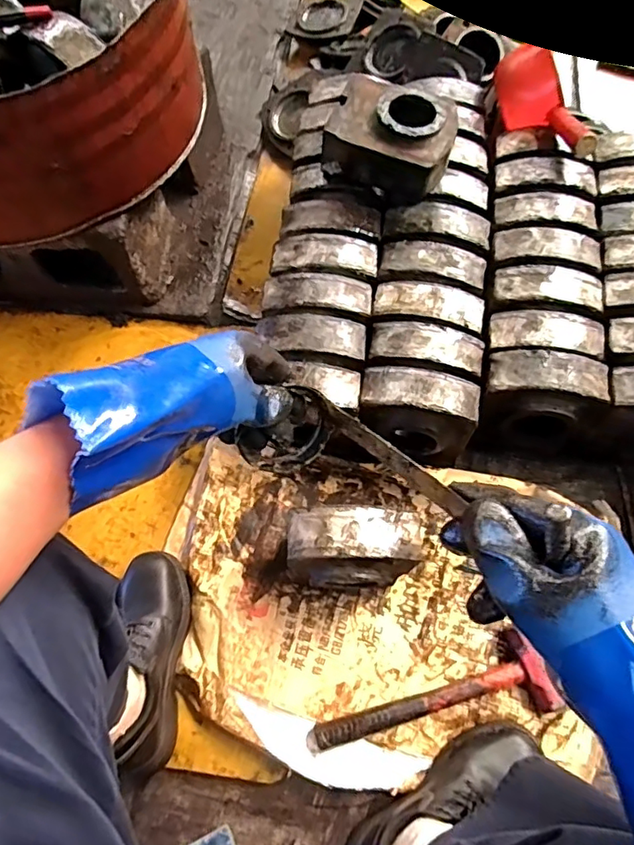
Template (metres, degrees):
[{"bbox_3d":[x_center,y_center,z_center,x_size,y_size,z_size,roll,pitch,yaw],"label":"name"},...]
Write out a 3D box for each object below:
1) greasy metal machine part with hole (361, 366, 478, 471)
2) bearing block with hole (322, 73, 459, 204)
[{"bbox_3d":[0.139,-0.010,0.739,0.157,0.118,0.091,12,67,6],"label":"greasy metal machine part with hole"},{"bbox_3d":[0.118,-0.437,0.814,0.179,0.099,0.137,20,68,10],"label":"bearing block with hole"}]

